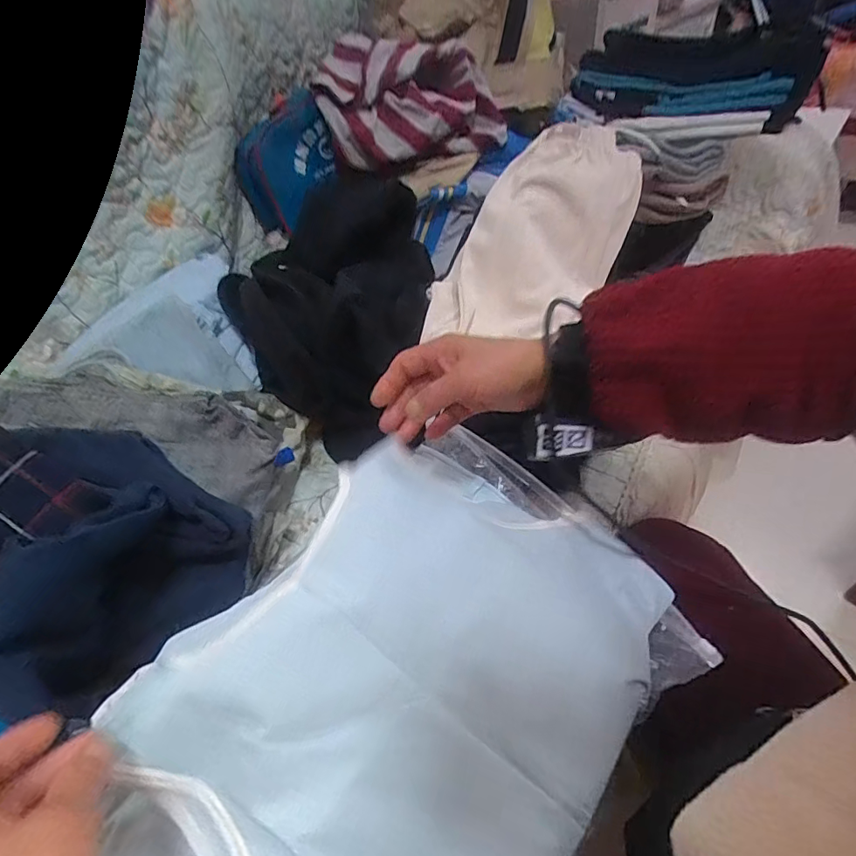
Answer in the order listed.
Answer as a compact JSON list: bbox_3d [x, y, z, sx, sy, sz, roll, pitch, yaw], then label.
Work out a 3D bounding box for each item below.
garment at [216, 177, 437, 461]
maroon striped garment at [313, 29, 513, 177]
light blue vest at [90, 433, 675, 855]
[{"bbox_3d":[-0.136,-0.204,0.690,0.241,0.176,0.439,5,57,14],"label":"garment"},{"bbox_3d":[-0.046,-0.541,0.810,0.275,0.148,0.212,-18,44,-11],"label":"maroon striped garment"},{"bbox_3d":[-0.008,0.151,0.309,0.226,0.103,0.356,24,51,30],"label":"light blue vest"}]

